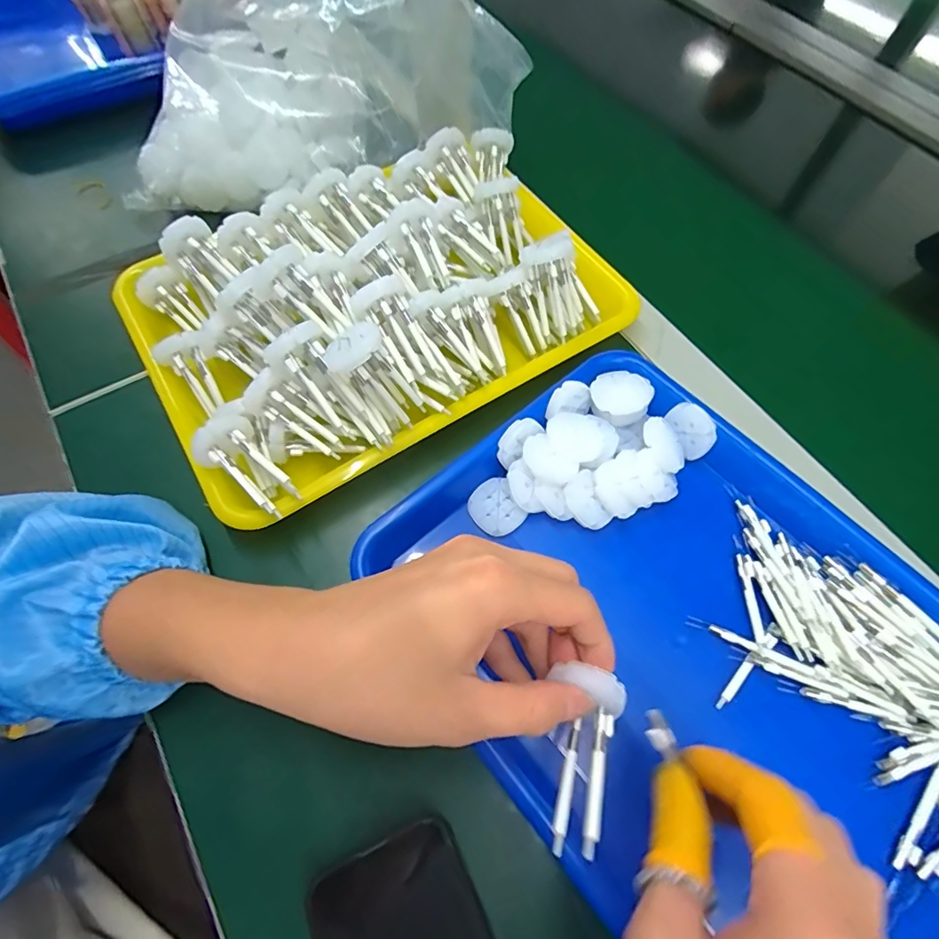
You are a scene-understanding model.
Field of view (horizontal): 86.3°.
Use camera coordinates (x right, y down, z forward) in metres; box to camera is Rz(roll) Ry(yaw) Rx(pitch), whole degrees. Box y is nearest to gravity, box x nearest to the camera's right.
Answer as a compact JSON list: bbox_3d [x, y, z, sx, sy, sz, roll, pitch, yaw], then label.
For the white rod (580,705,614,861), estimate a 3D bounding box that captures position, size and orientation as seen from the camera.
[{"bbox_3d":[0.053,0.126,0.205,0.007,0.005,0.055,18,43,8],"label":"white rod"}]

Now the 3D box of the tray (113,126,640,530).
[{"bbox_3d":[-0.068,-0.130,0.351,0.315,0.077,0.229,-30,68,-14],"label":"tray"}]

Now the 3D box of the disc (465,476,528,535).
[{"bbox_3d":[0.016,0.025,0.317,0.030,0.005,0.034,-27,67,-13],"label":"disc"}]

